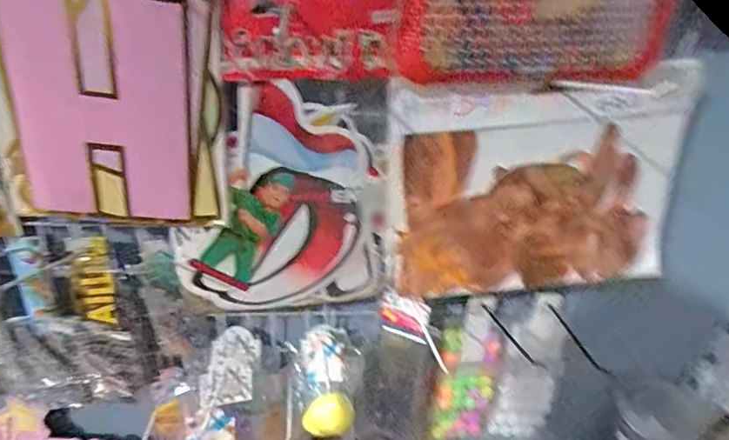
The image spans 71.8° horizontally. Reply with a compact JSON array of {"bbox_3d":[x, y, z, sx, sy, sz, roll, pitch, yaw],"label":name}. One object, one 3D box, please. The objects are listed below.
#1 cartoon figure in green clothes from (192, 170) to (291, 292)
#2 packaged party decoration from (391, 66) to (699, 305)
[{"bbox_3d":[-0.104,0.007,0.431,0.051,0.119,0.010,20,27,-24],"label":"cartoon figure in green clothes"},{"bbox_3d":[0.146,-0.019,0.430,0.248,0.192,0.024,0,34,-8],"label":"packaged party decoration"}]

